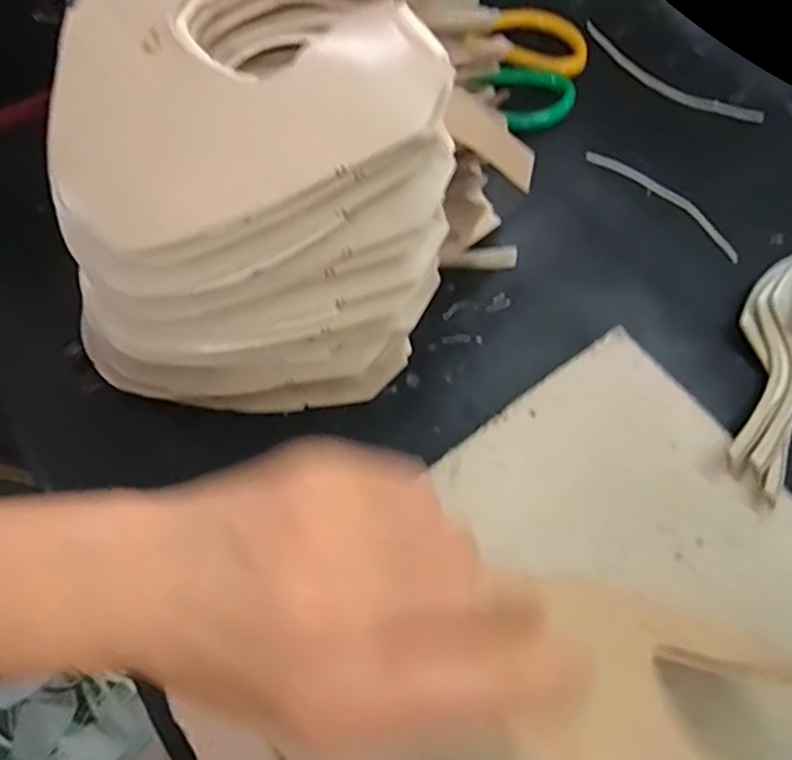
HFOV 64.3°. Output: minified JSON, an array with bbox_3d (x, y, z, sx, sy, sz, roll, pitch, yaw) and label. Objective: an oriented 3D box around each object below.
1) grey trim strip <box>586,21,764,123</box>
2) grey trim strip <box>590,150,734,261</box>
[{"bbox_3d":[0.190,-0.213,0.444,0.139,0.006,0.021,37,76,17],"label":"grey trim strip"},{"bbox_3d":[0.174,-0.118,0.408,0.020,0.004,0.117,-42,71,-12],"label":"grey trim strip"}]

